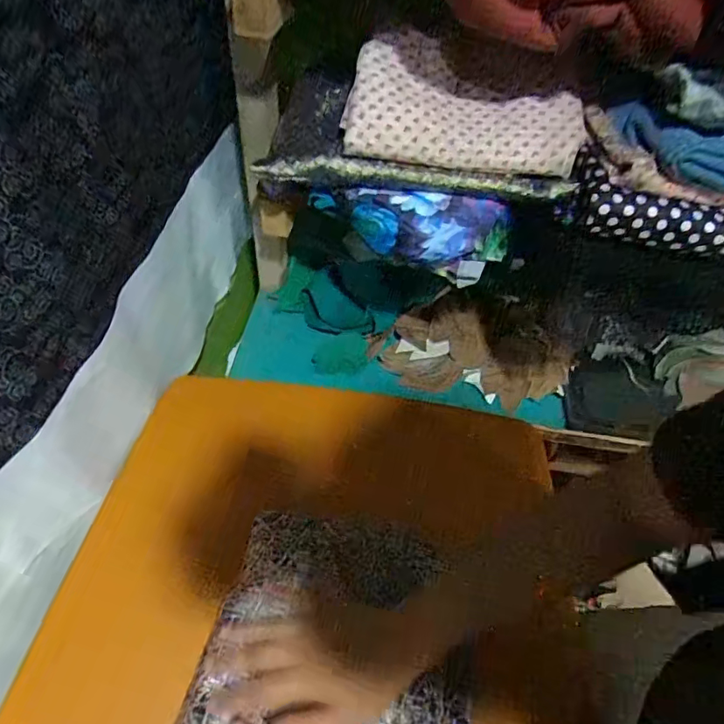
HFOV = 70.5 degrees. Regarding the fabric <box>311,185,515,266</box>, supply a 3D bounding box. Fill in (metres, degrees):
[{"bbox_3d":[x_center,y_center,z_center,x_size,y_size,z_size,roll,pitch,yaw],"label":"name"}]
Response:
[{"bbox_3d":[0.052,-0.155,0.597,0.243,0.081,0.066,14,50,6],"label":"fabric"}]

